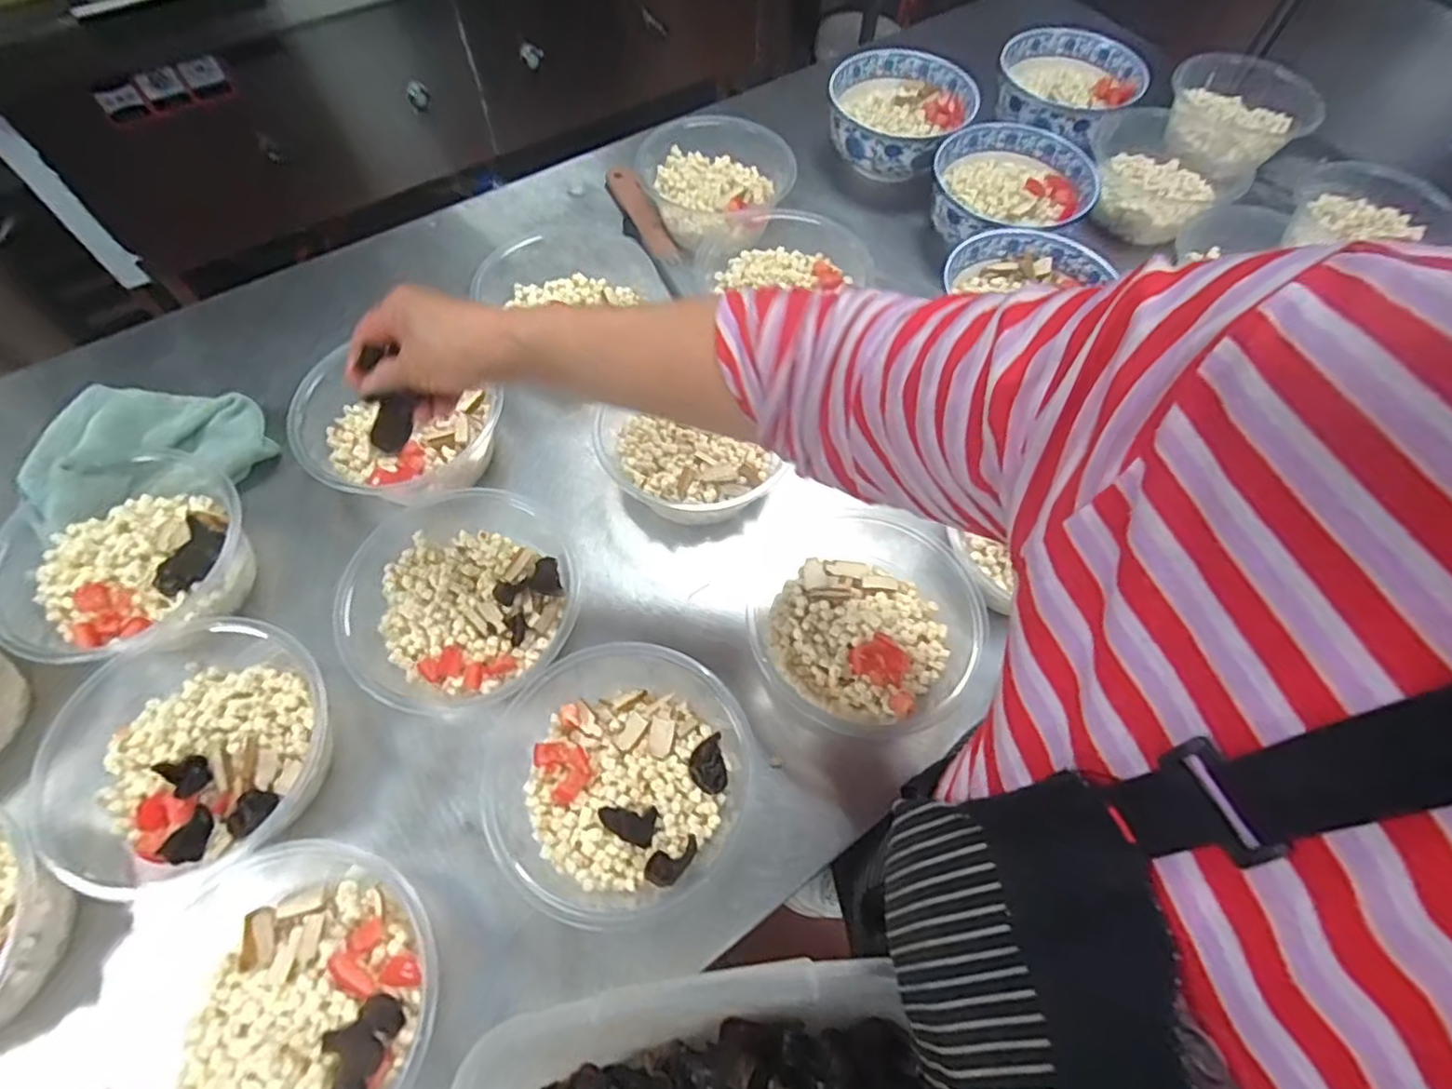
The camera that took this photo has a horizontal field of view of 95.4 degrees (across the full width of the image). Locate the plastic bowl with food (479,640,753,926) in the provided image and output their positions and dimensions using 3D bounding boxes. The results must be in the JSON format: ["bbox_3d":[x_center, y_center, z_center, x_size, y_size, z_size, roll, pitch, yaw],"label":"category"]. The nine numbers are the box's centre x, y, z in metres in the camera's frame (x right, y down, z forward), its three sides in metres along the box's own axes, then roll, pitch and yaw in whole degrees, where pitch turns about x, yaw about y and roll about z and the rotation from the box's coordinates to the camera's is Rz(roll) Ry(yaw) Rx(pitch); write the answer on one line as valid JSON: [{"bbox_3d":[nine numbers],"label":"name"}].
[{"bbox_3d":[-0.080,0.158,0.450,0.184,0.074,0.162,7,63,1],"label":"plastic bowl with food"}]

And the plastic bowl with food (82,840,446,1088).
[{"bbox_3d":[-0.257,0.265,0.384,0.172,0.082,0.168,1,63,-2],"label":"plastic bowl with food"}]

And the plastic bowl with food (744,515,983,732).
[{"bbox_3d":[0.108,0.062,0.508,0.174,0.078,0.181,1,63,-2],"label":"plastic bowl with food"}]

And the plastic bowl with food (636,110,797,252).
[{"bbox_3d":[-0.012,-0.403,0.741,0.170,0.063,0.156,1,63,-2],"label":"plastic bowl with food"}]

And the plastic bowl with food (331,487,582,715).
[{"bbox_3d":[-0.193,0.043,0.512,0.146,0.064,0.159,1,63,-2],"label":"plastic bowl with food"}]

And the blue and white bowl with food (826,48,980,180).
[{"bbox_3d":[0.202,-0.507,0.799,0.166,0.078,0.167,1,63,-2],"label":"blue and white bowl with food"}]

